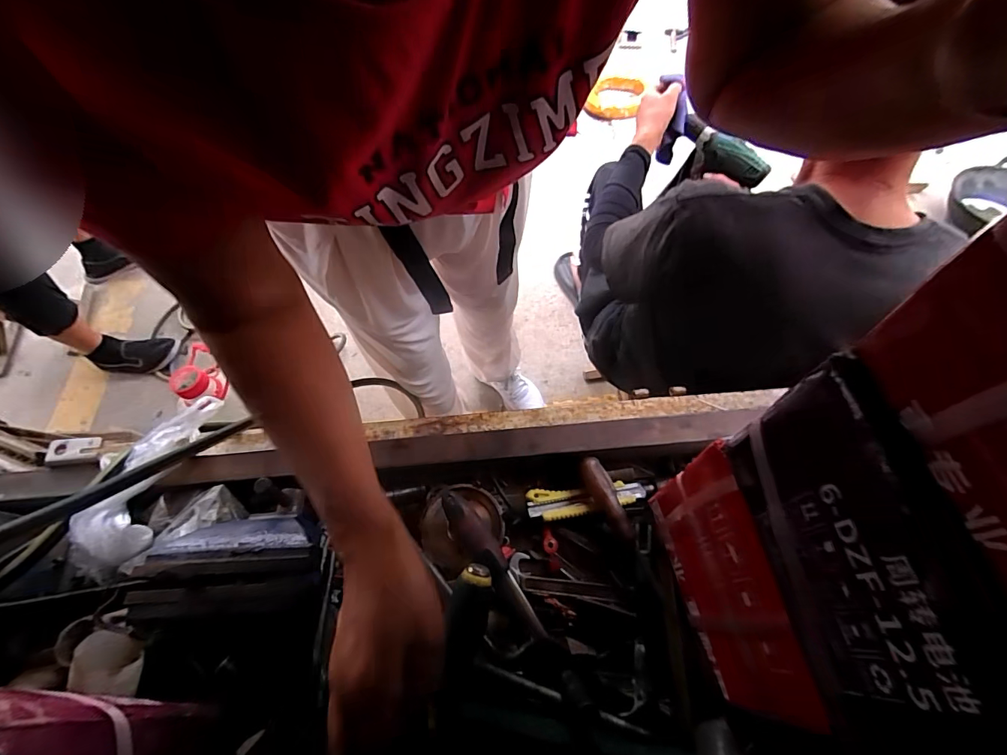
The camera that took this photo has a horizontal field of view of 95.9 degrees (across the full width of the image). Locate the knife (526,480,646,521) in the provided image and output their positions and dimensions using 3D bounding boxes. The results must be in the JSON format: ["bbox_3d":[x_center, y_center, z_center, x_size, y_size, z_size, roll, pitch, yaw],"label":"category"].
[{"bbox_3d":[0.098,0.146,0.538,0.139,0.022,0.036,-7,60,-2],"label":"knife"}]

